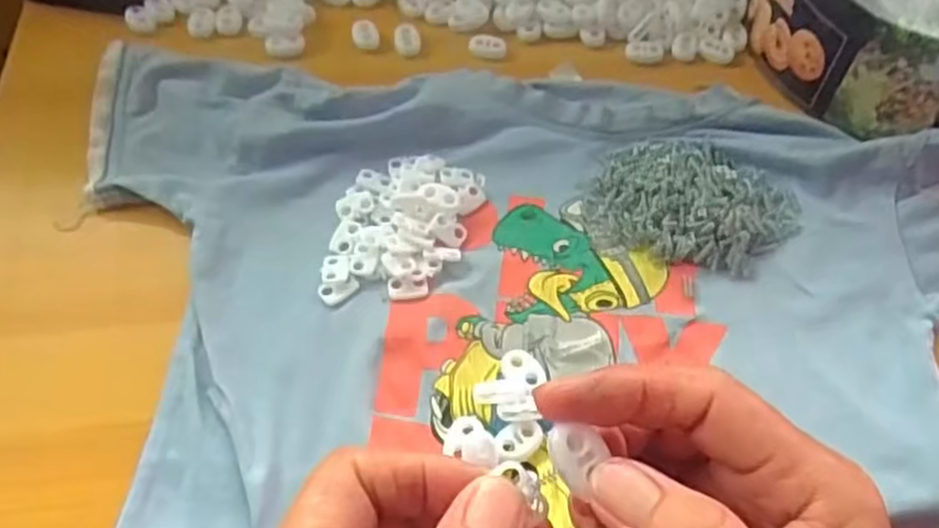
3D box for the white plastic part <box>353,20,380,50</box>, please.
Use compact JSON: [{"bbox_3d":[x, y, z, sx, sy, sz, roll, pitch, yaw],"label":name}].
[{"bbox_3d":[-0.062,-0.138,0.457,0.016,0.008,0.016,-1,55,-6],"label":"white plastic part"}]

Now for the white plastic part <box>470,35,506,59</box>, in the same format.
[{"bbox_3d":[0.011,-0.132,0.463,0.022,0.008,0.014,5,55,-2],"label":"white plastic part"}]

